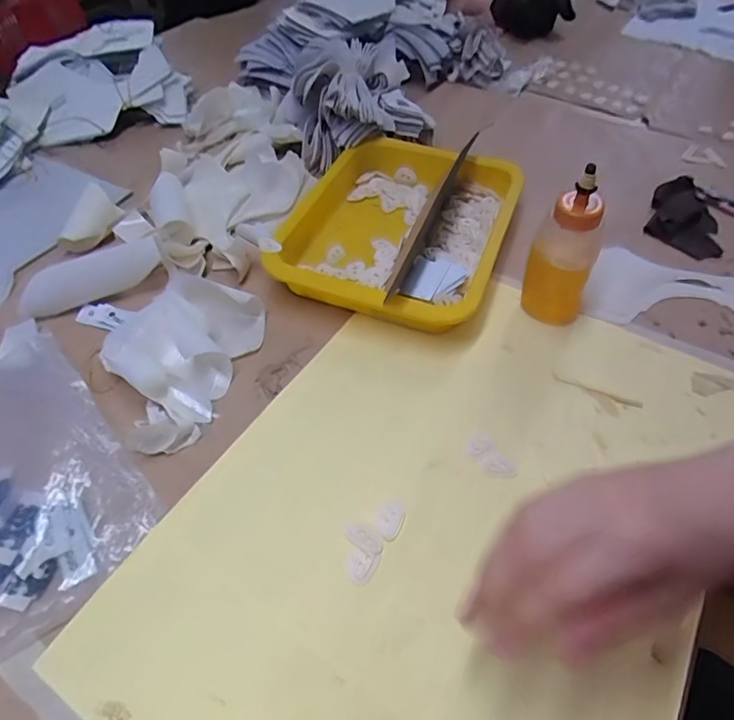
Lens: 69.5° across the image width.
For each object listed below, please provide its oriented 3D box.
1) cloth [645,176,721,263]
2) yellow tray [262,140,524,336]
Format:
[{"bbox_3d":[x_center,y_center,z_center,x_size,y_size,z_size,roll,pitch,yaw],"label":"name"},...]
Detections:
[{"bbox_3d":[0.342,-0.158,0.563,0.071,0.014,0.128,22,53,16],"label":"cloth"},{"bbox_3d":[0.032,-0.128,0.525,0.194,0.050,0.249,18,52,13],"label":"yellow tray"}]

